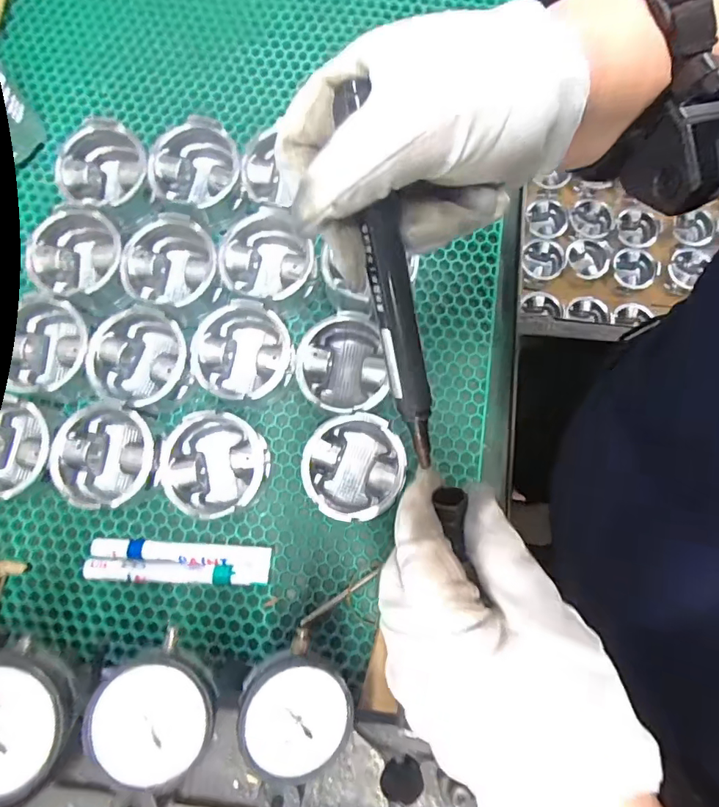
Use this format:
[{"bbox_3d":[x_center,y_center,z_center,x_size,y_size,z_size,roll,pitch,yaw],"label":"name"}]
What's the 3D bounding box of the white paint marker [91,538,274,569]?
[{"bbox_3d":[-0.144,0.120,0.395,0.144,0.014,0.015,4,79,1],"label":"white paint marker"}]

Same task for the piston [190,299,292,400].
[{"bbox_3d":[-0.094,-0.037,0.401,0.078,0.051,0.081,16,80,3],"label":"piston"}]

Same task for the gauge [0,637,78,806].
[{"bbox_3d":[-0.153,0.138,0.207,0.054,0.021,0.051,0,79,0],"label":"gauge"}]

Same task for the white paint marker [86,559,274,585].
[{"bbox_3d":[-0.146,0.135,0.393,0.145,0.014,0.016,2,79,1],"label":"white paint marker"}]

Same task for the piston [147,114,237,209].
[{"bbox_3d":[-0.141,-0.207,0.433,0.073,0.055,0.067,2,79,1],"label":"piston"}]

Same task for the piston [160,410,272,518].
[{"bbox_3d":[-0.111,0.049,0.386,0.078,0.053,0.074,0,79,0],"label":"piston"}]

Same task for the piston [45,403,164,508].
[{"bbox_3d":[-0.197,0.044,0.391,0.076,0.050,0.074,-4,79,0],"label":"piston"}]

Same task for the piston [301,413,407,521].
[{"bbox_3d":[-0.003,0.051,0.389,0.076,0.049,0.078,9,80,2],"label":"piston"}]

